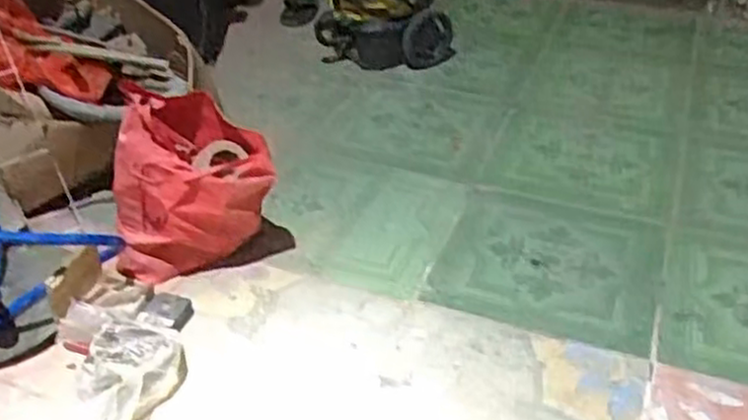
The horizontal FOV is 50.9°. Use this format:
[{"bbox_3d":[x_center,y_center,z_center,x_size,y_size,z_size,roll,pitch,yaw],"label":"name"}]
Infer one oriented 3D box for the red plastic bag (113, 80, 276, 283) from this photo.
[{"bbox_3d":[-0.320,-0.034,1.392,0.274,0.297,0.156,-8,36,-11],"label":"red plastic bag"}]

